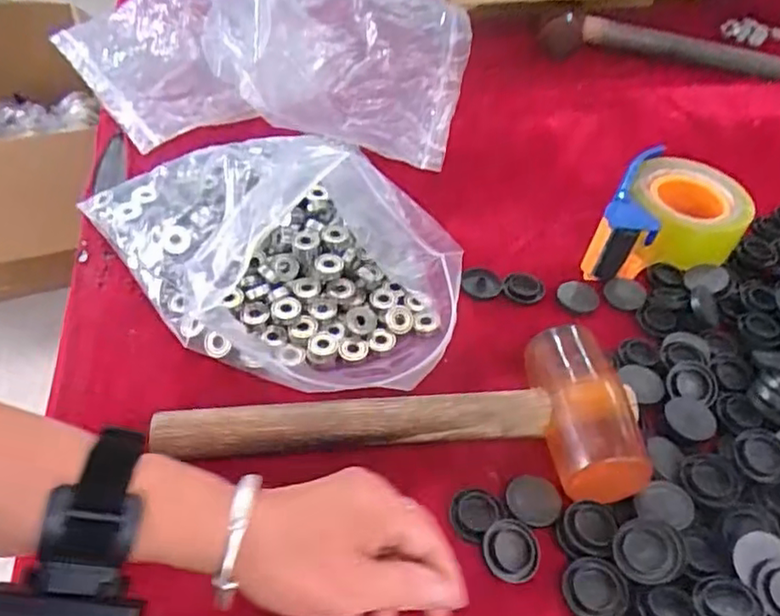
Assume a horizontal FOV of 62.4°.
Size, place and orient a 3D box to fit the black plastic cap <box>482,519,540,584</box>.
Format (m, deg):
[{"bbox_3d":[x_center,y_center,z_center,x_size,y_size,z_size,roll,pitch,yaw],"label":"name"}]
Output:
[{"bbox_3d":[0.069,0.136,0.365,0.031,0.006,0.033,2,46,-3],"label":"black plastic cap"}]

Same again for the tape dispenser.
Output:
[{"bbox_3d":[0.241,-0.072,0.543,0.109,0.055,0.149,24,49,18],"label":"tape dispenser"}]

